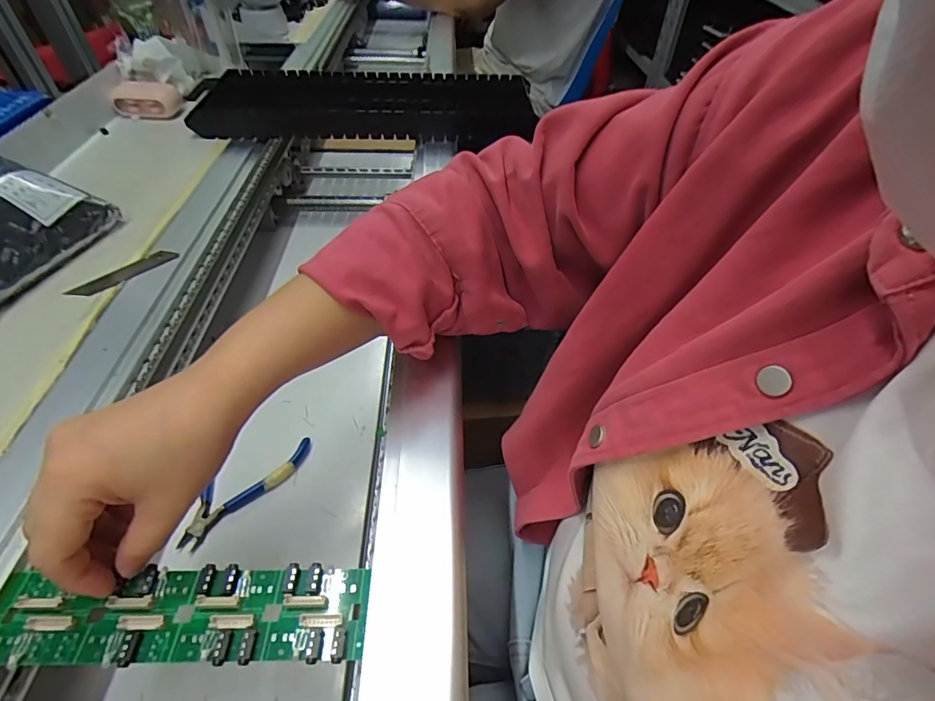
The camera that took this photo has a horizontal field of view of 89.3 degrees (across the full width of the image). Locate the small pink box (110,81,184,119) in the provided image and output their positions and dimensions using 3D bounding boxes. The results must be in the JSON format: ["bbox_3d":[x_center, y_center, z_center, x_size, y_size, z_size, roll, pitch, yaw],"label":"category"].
[{"bbox_3d":[-0.390,-0.304,0.573,0.070,0.029,0.040,6,47,2],"label":"small pink box"}]

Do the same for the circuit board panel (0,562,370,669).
[{"bbox_3d":[-0.143,0.131,0.234,0.182,0.007,0.043,-1,48,-3],"label":"circuit board panel"}]

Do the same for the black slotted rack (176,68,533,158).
[{"bbox_3d":[-0.126,-0.313,0.600,0.397,0.038,0.150,-5,48,-8],"label":"black slotted rack"}]

